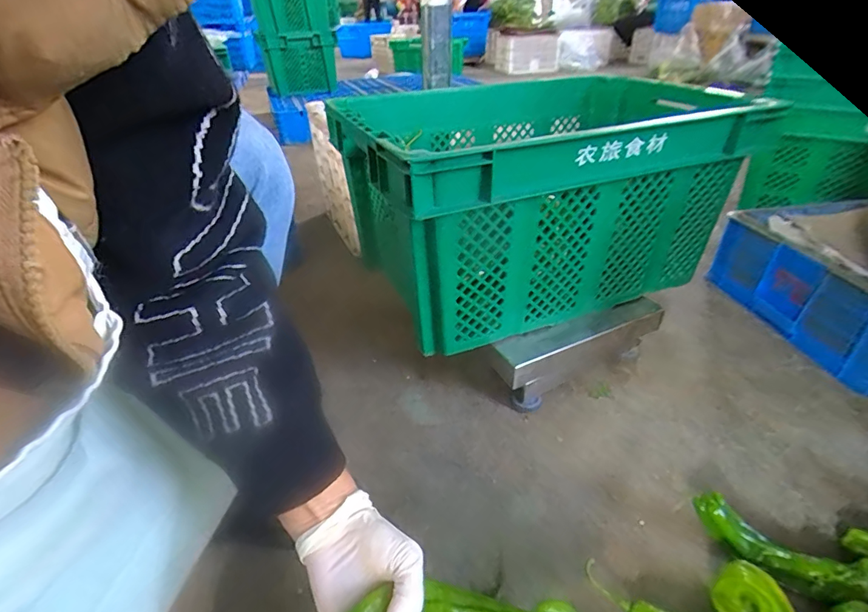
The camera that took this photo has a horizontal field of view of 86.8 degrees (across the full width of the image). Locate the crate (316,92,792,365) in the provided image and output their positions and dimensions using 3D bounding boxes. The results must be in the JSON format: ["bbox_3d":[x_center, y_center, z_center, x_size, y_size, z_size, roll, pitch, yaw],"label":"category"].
[{"bbox_3d":[0.145,-0.207,0.803,0.581,0.282,0.482,-16,36,-17],"label":"crate"}]

